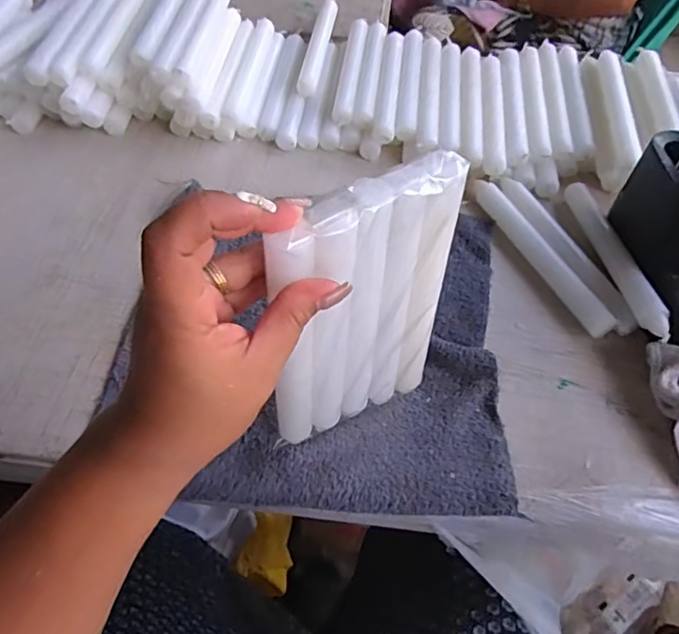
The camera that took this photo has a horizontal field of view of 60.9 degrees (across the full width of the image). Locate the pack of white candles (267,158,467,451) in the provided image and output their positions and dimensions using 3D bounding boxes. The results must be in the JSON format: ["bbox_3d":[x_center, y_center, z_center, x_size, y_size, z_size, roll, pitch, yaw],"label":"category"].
[{"bbox_3d":[0.012,0.003,0.330,0.107,0.181,0.026,-30,60,-22],"label":"pack of white candles"}]

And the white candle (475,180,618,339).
[{"bbox_3d":[0.179,-0.058,0.520,0.023,0.015,0.187,-19,56,-15],"label":"white candle"}]

